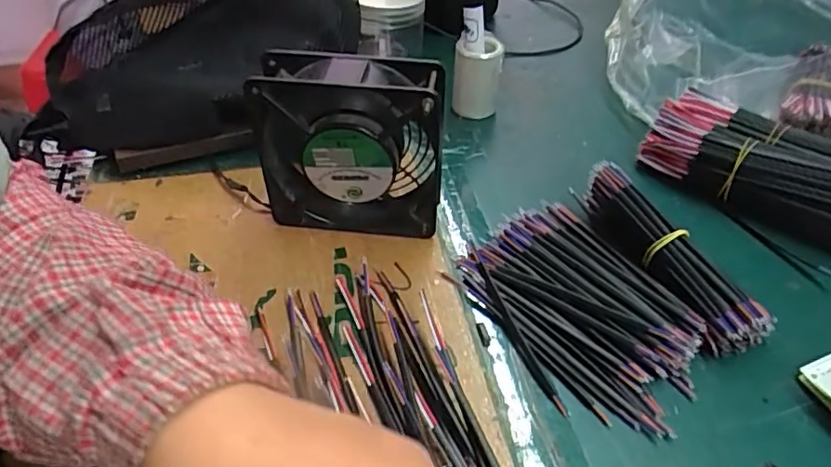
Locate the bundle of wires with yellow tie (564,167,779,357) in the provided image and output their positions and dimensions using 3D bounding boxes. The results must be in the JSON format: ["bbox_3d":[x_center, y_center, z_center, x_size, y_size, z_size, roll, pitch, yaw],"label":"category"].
[{"bbox_3d":[0.165,0.011,0.382,0.035,0.047,0.146,-18,47,-18],"label":"bundle of wires with yellow tie"}]

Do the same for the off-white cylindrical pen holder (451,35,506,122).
[{"bbox_3d":[0.055,-0.140,0.521,0.041,0.067,0.031,3,45,2],"label":"off-white cylindrical pen holder"}]

